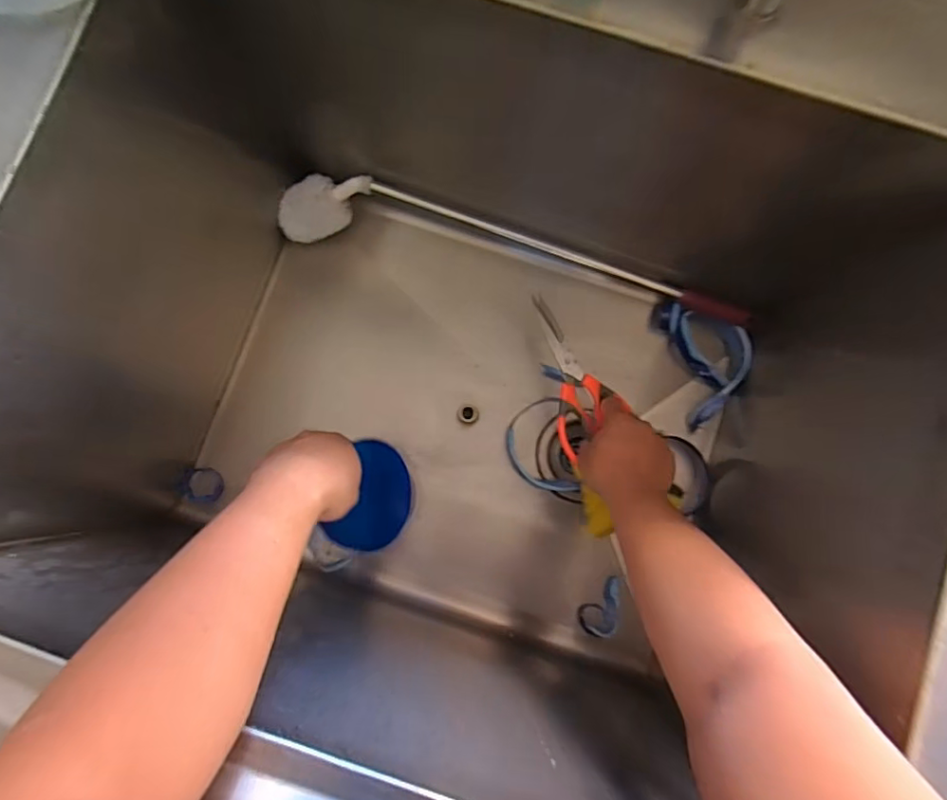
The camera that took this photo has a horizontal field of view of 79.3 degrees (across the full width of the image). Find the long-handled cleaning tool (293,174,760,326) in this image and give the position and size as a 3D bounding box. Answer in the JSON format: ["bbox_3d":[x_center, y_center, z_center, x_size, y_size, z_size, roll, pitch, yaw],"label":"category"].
[{"bbox_3d":[0.054,-0.184,0.700,0.576,0.071,0.080,11,84,1],"label":"long-handled cleaning tool"}]

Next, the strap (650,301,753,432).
[{"bbox_3d":[0.290,-0.055,0.706,0.093,0.058,0.161,-17,84,-2],"label":"strap"}]

